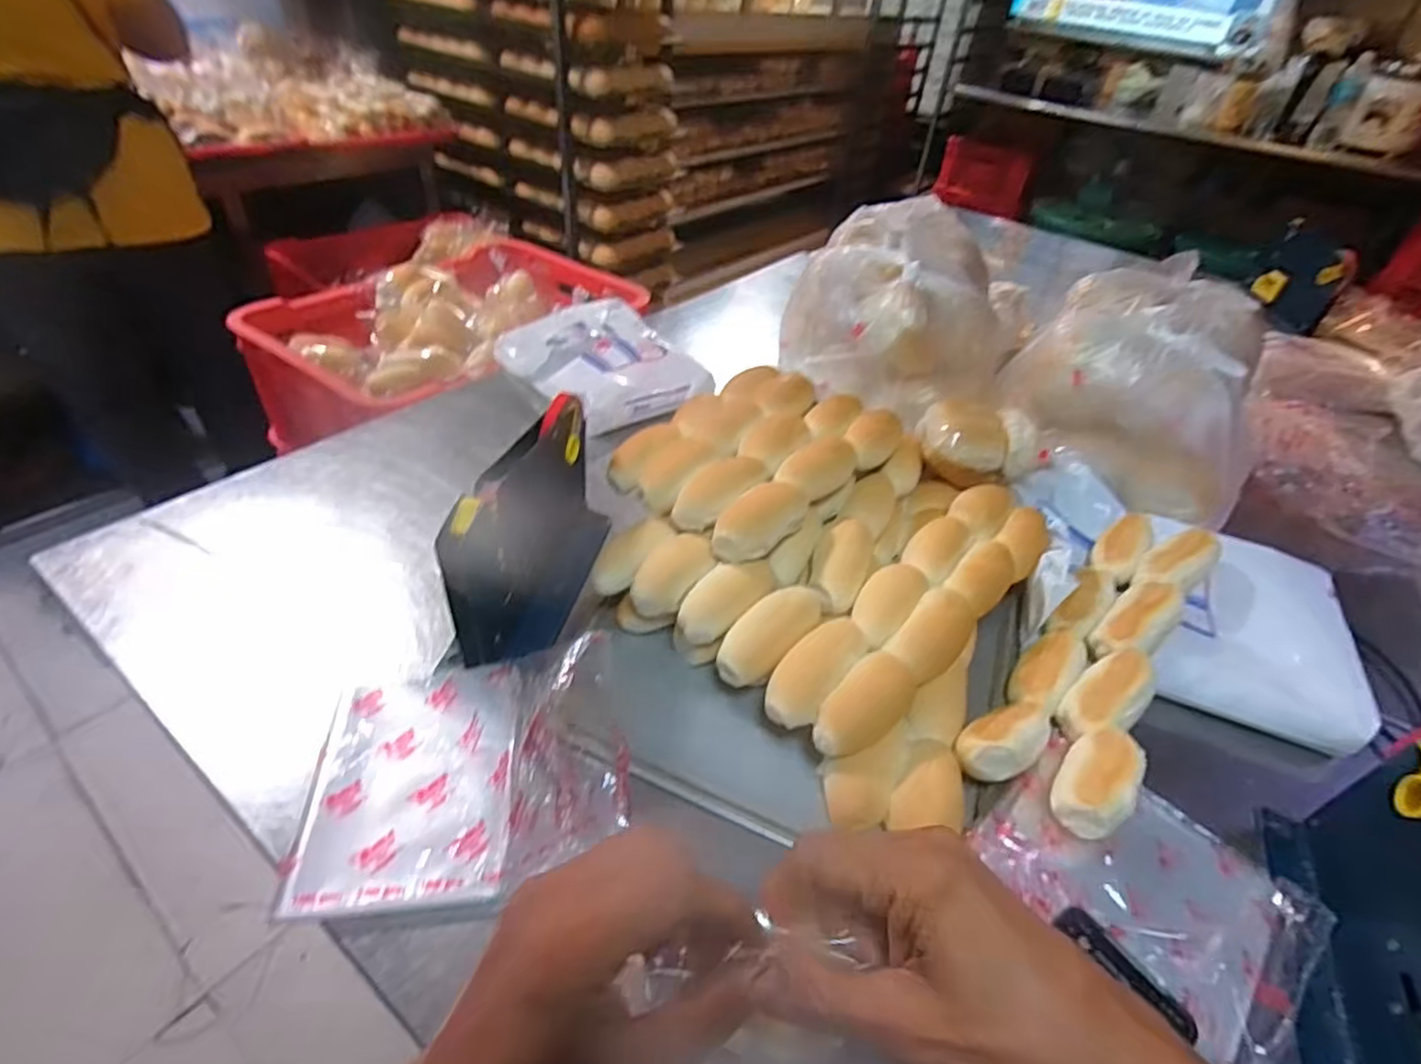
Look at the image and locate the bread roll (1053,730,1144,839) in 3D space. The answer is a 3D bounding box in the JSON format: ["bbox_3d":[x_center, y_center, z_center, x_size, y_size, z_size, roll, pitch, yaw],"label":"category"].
[{"bbox_3d":[0.263,0.173,0.454,0.044,0.038,0.078,29,46,23],"label":"bread roll"}]

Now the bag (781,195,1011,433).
[{"bbox_3d":[0.225,-0.288,0.831,0.252,0.178,0.328,12,41,6],"label":"bag"}]

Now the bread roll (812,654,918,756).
[{"bbox_3d":[0.102,0.119,0.470,0.084,0.047,0.040,-31,7,-19],"label":"bread roll"}]

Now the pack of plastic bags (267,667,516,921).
[{"bbox_3d":[-0.191,0.160,0.425,0.122,0.014,0.153,-2,46,-9],"label":"pack of plastic bags"}]

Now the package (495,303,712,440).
[{"bbox_3d":[-0.144,-0.222,0.850,0.190,0.058,0.270,-25,50,-31],"label":"package"}]

